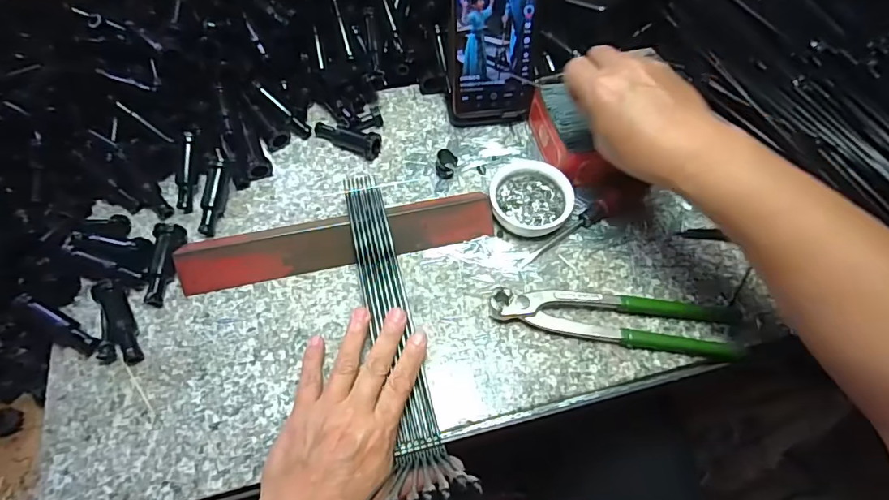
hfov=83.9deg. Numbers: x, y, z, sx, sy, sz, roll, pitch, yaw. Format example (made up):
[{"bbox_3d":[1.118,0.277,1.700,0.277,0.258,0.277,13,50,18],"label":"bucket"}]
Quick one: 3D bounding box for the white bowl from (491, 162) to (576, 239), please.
[{"bbox_3d":[0.076,-0.047,0.437,0.067,0.019,0.071,-1,66,2],"label":"white bowl"}]

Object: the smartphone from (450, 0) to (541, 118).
[{"bbox_3d":[0.045,-0.201,0.439,0.079,0.166,0.006,-6,36,-6],"label":"smartphone"}]

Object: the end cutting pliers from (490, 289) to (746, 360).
[{"bbox_3d":[0.137,0.051,0.390,0.196,0.024,0.045,7,60,3],"label":"end cutting pliers"}]

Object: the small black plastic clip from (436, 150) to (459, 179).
[{"bbox_3d":[0.002,-0.081,0.461,0.016,0.021,0.024,16,61,8],"label":"small black plastic clip"}]

